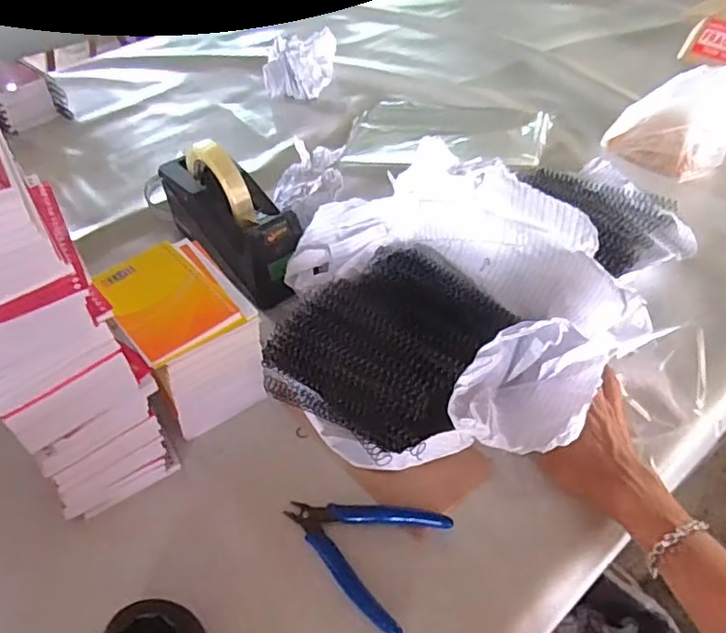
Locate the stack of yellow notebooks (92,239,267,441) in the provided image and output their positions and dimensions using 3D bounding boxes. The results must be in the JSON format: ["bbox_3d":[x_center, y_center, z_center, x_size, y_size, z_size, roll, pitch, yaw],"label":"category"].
[{"bbox_3d":[-0.155,0.016,0.531,0.096,0.109,0.137,-28,49,-20],"label":"stack of yellow notebooks"}]

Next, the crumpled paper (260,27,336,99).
[{"bbox_3d":[-0.103,-0.403,0.946,0.117,0.082,0.082,-4,46,1],"label":"crumpled paper"}]

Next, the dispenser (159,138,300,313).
[{"bbox_3d":[-0.139,-0.109,0.623,0.080,0.114,0.204,-31,51,-23],"label":"dispenser"}]

